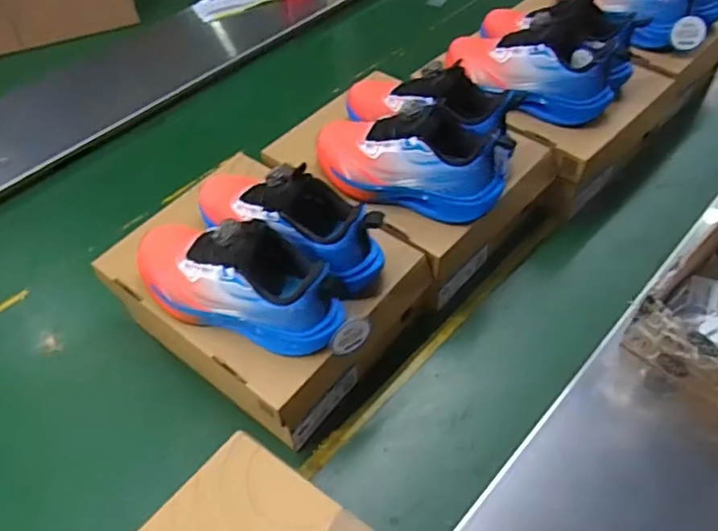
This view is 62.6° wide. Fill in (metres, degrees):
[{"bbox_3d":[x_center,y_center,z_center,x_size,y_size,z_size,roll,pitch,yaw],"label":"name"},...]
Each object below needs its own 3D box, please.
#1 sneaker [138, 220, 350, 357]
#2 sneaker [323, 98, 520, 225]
[{"bbox_3d":[-0.124,0.007,0.582,0.230,0.109,0.078,14,52,15],"label":"sneaker"},{"bbox_3d":[0.058,-0.137,0.692,0.233,0.104,0.095,14,53,15],"label":"sneaker"}]

